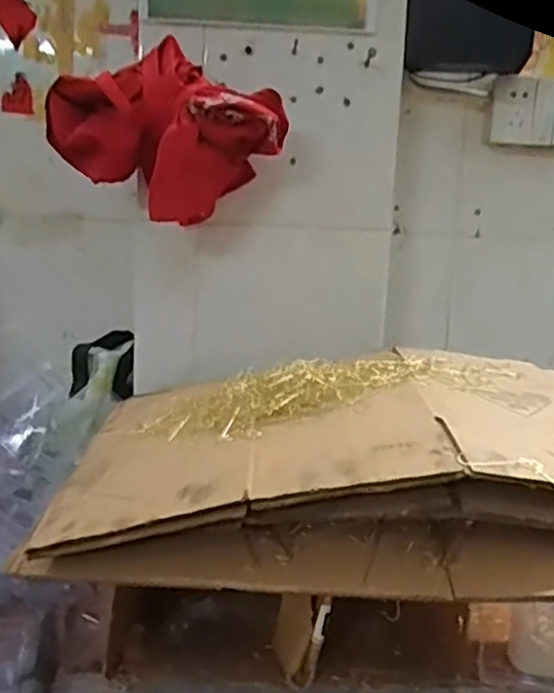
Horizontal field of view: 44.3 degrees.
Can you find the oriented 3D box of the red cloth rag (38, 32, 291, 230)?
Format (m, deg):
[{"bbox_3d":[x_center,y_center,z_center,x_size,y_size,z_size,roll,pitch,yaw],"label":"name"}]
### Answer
[{"bbox_3d":[-0.122,-0.238,0.787,0.255,0.169,0.133,7,10,25],"label":"red cloth rag"}]

